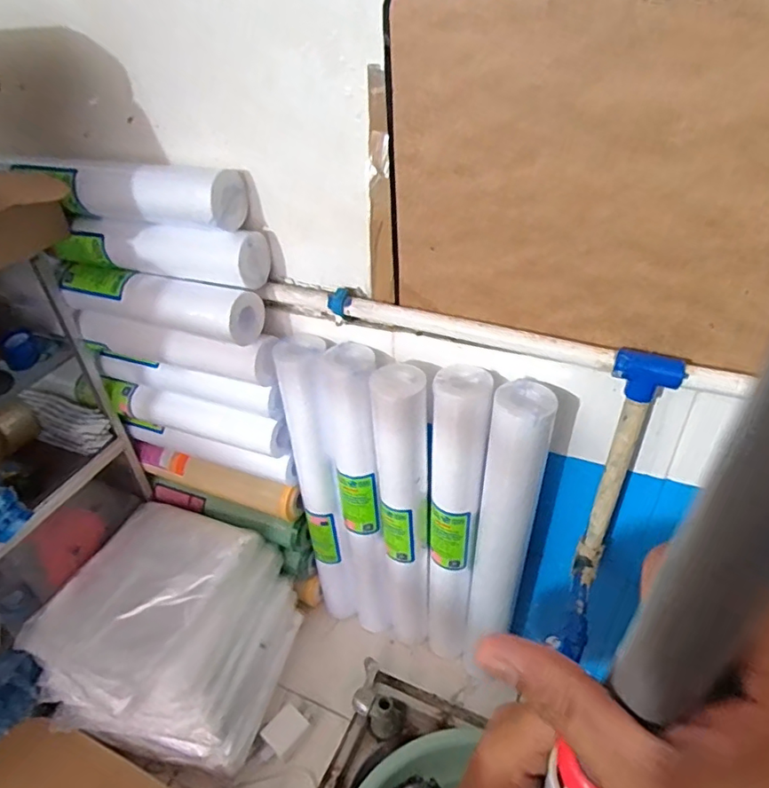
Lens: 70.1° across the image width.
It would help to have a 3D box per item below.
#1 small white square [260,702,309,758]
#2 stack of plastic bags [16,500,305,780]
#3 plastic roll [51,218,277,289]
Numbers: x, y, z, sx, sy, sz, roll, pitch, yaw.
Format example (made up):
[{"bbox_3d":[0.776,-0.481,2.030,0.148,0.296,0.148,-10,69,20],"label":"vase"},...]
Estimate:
[{"bbox_3d":[-0.137,0.461,0.753,0.042,0.020,0.054,27,47,34],"label":"small white square"},{"bbox_3d":[-0.308,0.325,0.783,0.304,0.160,0.274,7,39,14],"label":"stack of plastic bags"},{"bbox_3d":[-0.263,-0.169,0.641,0.267,0.071,0.062,12,40,20],"label":"plastic roll"}]

